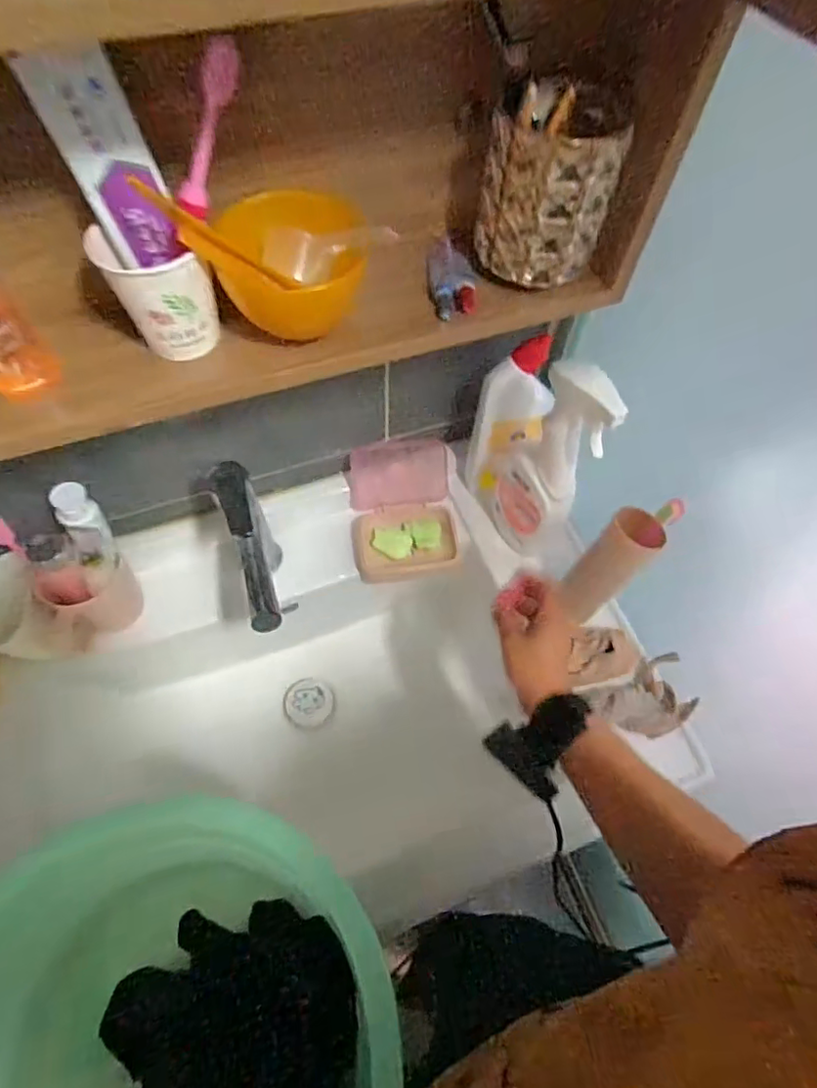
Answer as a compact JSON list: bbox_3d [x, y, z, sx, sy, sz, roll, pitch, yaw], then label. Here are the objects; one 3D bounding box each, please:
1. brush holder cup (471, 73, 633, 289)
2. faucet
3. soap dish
[{"bbox_3d":[0.104,-0.259,0.417,0.080,0.117,0.073,-30,67,-16],"label":"brush holder cup"},{"bbox_3d":[-0.156,0.029,0.613,0.038,0.181,0.160,-17,65,-11],"label":"faucet"},{"bbox_3d":[-0.005,-0.042,0.722,0.136,0.078,0.154,-6,63,-5],"label":"soap dish"}]

